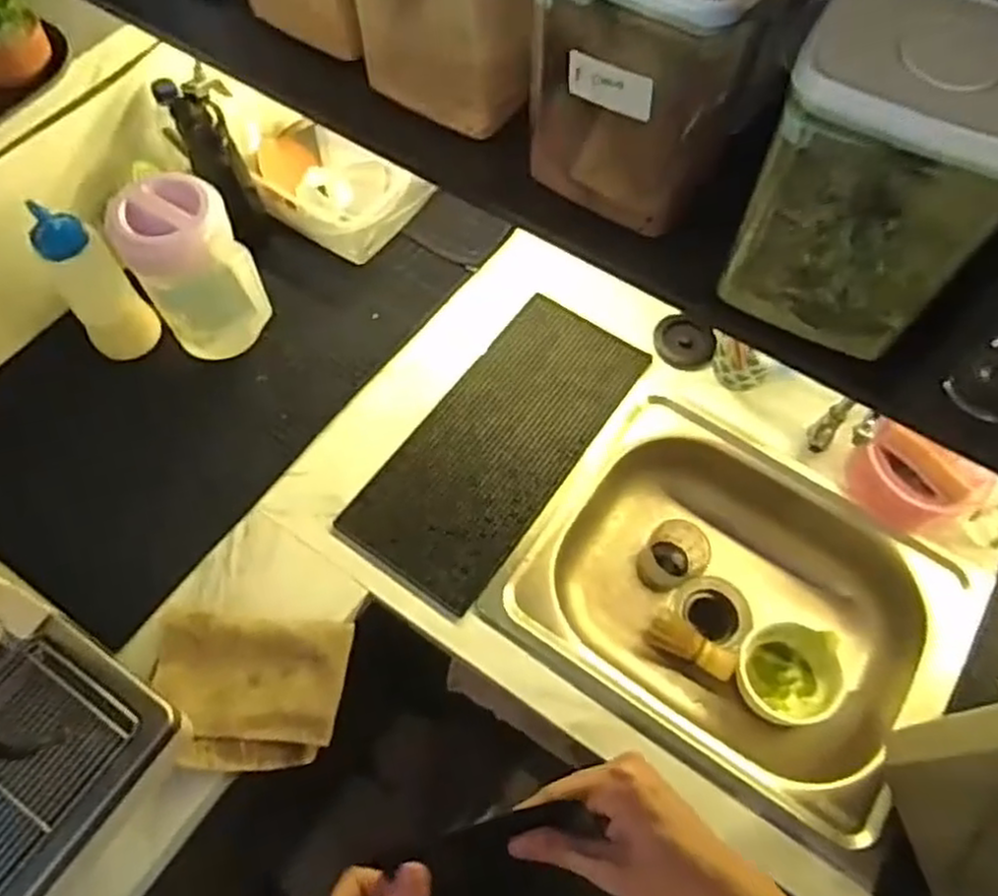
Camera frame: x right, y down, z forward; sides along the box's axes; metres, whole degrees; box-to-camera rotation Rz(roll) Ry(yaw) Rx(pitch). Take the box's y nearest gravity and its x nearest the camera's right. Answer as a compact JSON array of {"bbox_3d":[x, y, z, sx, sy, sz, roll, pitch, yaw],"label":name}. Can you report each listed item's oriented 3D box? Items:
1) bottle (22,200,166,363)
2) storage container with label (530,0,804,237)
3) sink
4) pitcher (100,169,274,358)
[{"bbox_3d":[-0.516,-0.208,0.934,0.087,0.190,0.102,-33,70,-17],"label":"bottle"},{"bbox_3d":[0.109,-0.283,0.537,0.152,0.197,0.120,33,67,14],"label":"storage container with label"},{"bbox_3d":[0.291,0.189,0.947,0.477,0.167,0.426,34,67,15],"label":"sink"},{"bbox_3d":[-0.380,-0.214,0.931,0.133,0.227,0.132,-28,69,-15],"label":"pitcher"}]

